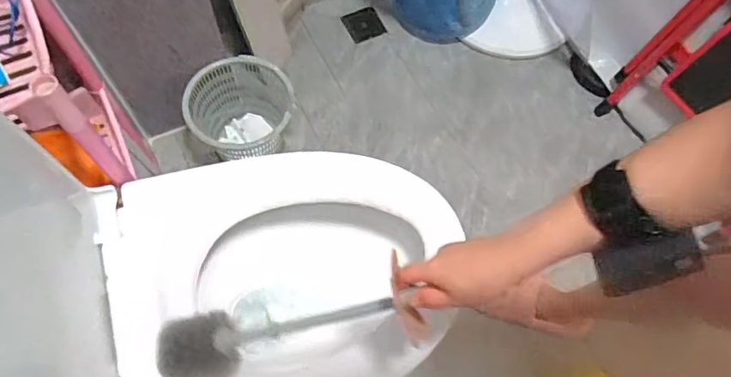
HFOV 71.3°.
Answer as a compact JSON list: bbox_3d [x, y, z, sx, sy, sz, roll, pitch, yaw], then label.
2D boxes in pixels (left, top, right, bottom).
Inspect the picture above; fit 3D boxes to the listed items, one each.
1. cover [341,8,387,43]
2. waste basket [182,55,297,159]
[{"bbox_3d":[-0.003,-0.444,1.377,0.097,0.015,0.112,-20,66,-11],"label":"cover"},{"bbox_3d":[-0.256,-0.143,1.110,0.225,0.197,0.203,-29,71,-15],"label":"waste basket"}]

